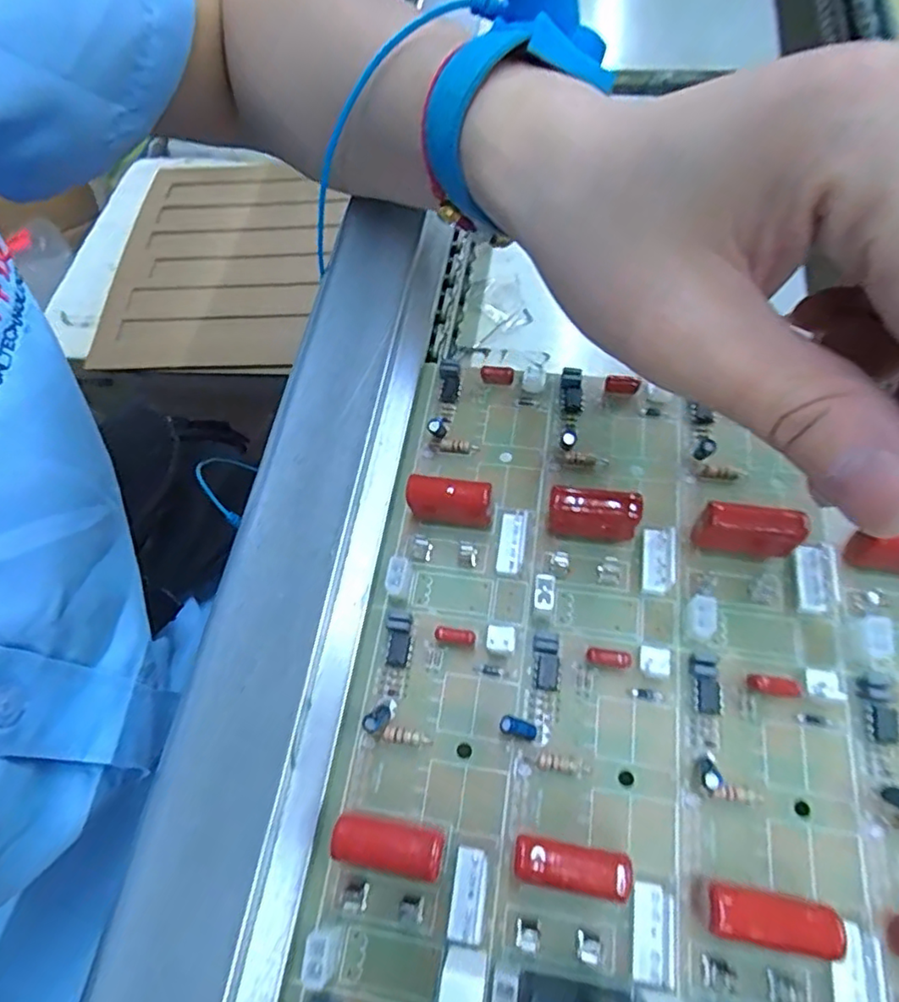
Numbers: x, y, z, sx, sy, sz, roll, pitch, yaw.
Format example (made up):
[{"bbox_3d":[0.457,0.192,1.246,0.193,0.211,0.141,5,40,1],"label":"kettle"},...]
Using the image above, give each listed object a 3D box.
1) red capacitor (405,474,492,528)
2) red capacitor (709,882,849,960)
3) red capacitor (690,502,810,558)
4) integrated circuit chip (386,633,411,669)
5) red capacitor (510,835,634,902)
[{"bbox_3d":[0.000,0.001,0.188,0.026,0.018,0.008,7,65,9],"label":"red capacitor"},{"bbox_3d":[0.071,0.095,0.137,0.027,0.019,0.010,7,65,9],"label":"red capacitor"},{"bbox_3d":[0.087,0.009,0.175,0.029,0.020,0.009,5,65,8],"label":"red capacitor"},{"bbox_3d":[-0.015,0.045,0.177,0.006,0.004,0.010,7,65,9],"label":"integrated circuit chip"},{"bbox_3d":[0.029,0.089,0.145,0.026,0.018,0.009,7,65,9],"label":"red capacitor"}]

